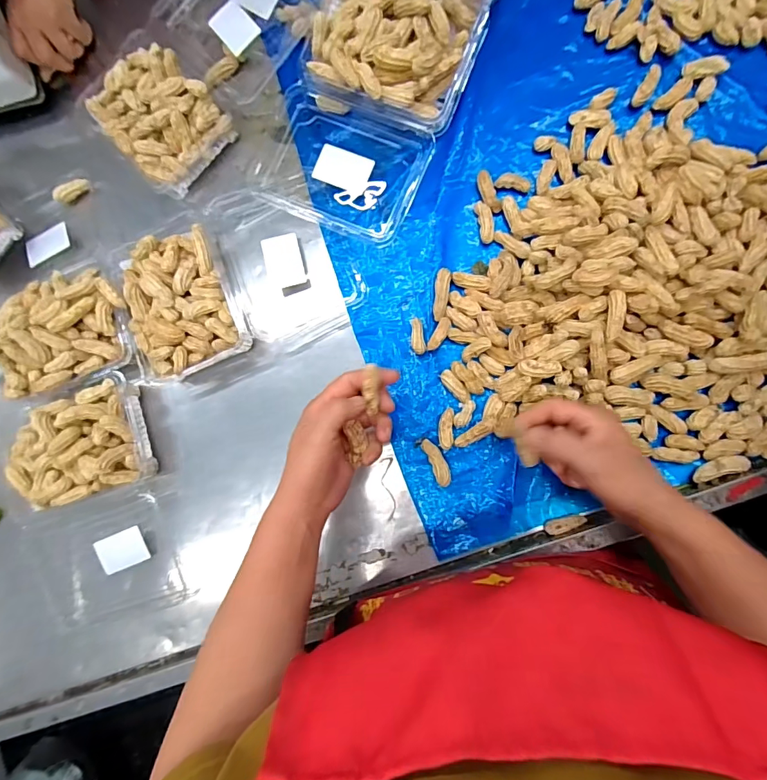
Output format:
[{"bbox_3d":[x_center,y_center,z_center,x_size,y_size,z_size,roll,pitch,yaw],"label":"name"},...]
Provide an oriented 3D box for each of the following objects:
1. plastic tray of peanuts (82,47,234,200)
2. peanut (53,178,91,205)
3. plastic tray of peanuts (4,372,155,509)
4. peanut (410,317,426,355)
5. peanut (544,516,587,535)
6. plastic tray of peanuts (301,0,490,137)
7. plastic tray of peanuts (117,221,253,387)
[{"bbox_3d":[-0.256,-0.313,0.490,0.116,0.052,0.155,-43,81,4],"label":"plastic tray of peanuts"},{"bbox_3d":[-0.378,-0.244,0.521,0.044,0.015,0.017,-25,83,7],"label":"peanut"},{"bbox_3d":[-0.340,0.061,0.476,0.151,0.057,0.116,-17,84,7],"label":"plastic tray of peanuts"},{"bbox_3d":[0.035,-0.055,0.444,0.014,0.015,0.038,-10,85,8],"label":"peanut"},{"bbox_3d":[0.176,0.129,0.417,0.040,0.015,0.013,-17,84,7],"label":"peanut"},{"bbox_3d":[0.005,-0.363,0.449,0.180,0.061,0.153,20,90,9],"label":"plastic tray of peanuts"},{"bbox_3d":[-0.225,-0.091,0.471,0.128,0.056,0.149,-25,83,7],"label":"plastic tray of peanuts"}]

